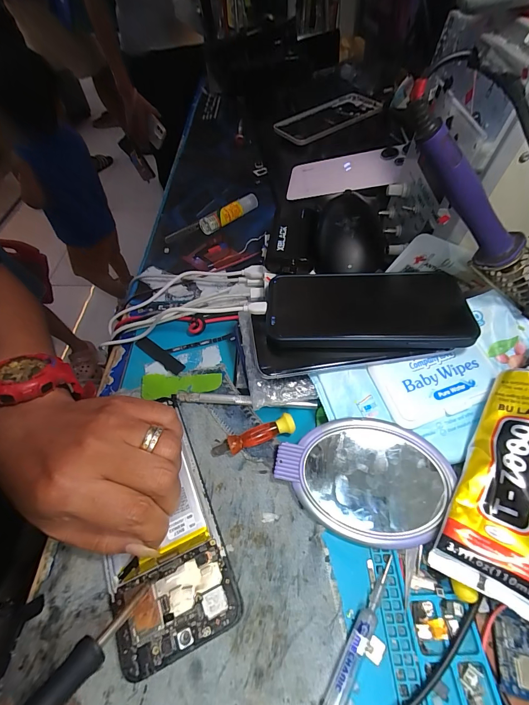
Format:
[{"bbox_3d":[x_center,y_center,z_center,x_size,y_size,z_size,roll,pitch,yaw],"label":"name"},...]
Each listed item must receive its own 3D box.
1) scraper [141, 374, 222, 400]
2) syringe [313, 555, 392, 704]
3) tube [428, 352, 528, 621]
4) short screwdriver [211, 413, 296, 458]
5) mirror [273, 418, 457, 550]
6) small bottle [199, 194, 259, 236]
[{"bbox_3d":[-0.074,0.028,0.285,0.072,0.005,0.024,-7,56,3],"label":"scraper"},{"bbox_3d":[0.050,0.170,0.180,0.013,0.009,0.106,26,61,21],"label":"syringe"},{"bbox_3d":[0.153,0.076,0.203,0.050,0.023,0.141,21,73,18],"label":"tube"},{"bbox_3d":[-0.009,0.067,0.251,0.067,0.014,0.013,-17,56,-7],"label":"short screwdriver"},{"bbox_3d":[0.068,0.090,0.228,0.117,0.012,0.079,-1,70,6],"label":"mirror"},{"bbox_3d":[-0.045,-0.185,0.424,0.088,0.023,0.016,-30,60,-17],"label":"small bottle"}]

